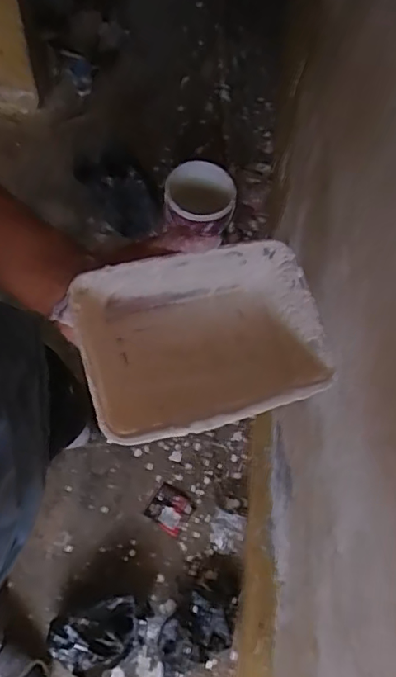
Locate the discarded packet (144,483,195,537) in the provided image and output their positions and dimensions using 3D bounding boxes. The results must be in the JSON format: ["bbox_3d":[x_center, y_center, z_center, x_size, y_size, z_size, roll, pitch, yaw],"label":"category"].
[{"bbox_3d":[-0.064,0.393,1.228,0.089,0.006,0.084,34,67,8],"label":"discarded packet"}]

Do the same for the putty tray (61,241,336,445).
[{"bbox_3d":[0.004,0.005,0.386,0.169,0.069,0.119,-17,68,-10],"label":"putty tray"}]

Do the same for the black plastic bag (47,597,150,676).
[{"bbox_3d":[-0.193,0.608,1.081,0.206,0.098,0.133,-15,69,-13],"label":"black plastic bag"}]

